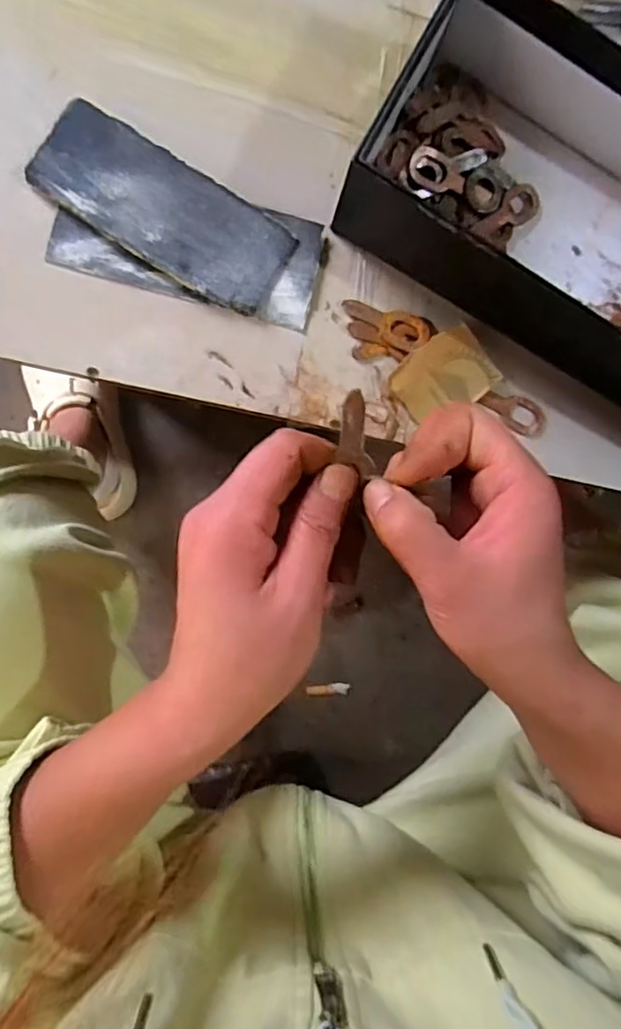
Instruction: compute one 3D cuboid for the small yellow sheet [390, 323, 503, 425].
[{"bbox_3d":[0.075,-0.077,0.342,0.055,0.008,0.040,-34,93,-7],"label":"small yellow sheet"}]

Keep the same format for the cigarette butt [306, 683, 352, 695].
[{"bbox_3d":[0.023,0.224,0.779,0.062,0.004,0.014,4,88,-22],"label":"cigarette butt"}]

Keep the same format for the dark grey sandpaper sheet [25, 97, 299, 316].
[{"bbox_3d":[-0.078,-0.161,0.324,0.134,0.007,0.055,31,85,-5],"label":"dark grey sandpaper sheet"}]

